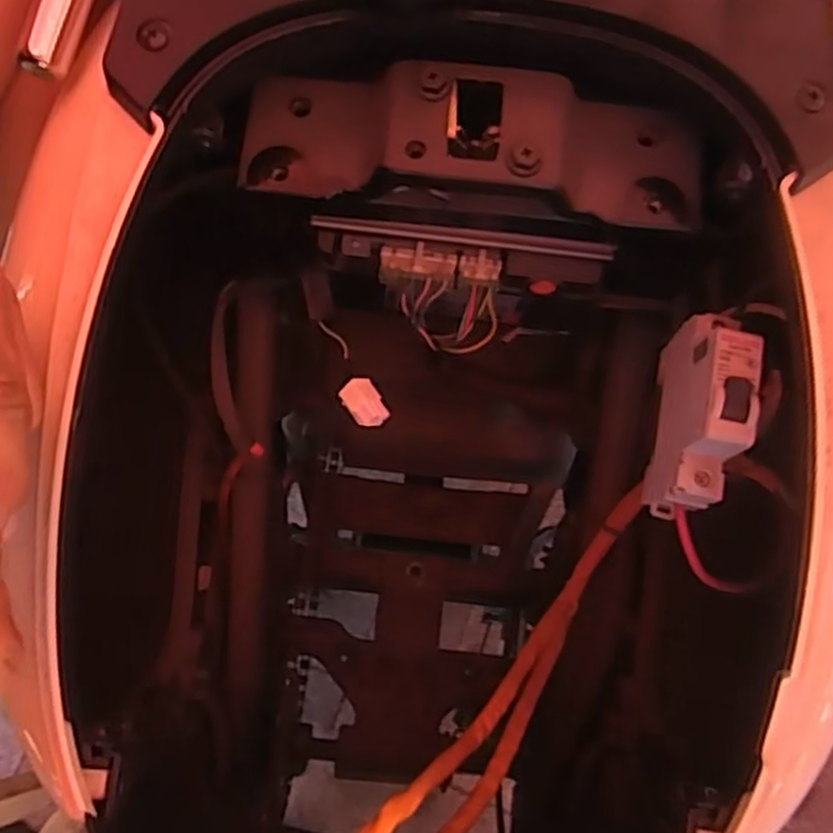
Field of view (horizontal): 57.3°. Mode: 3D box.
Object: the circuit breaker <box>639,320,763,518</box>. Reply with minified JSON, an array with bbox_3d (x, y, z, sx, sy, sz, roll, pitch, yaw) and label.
[{"bbox_3d":[0.113,-0.002,0.308,0.023,0.061,0.075,10,73,1],"label":"circuit breaker"}]

